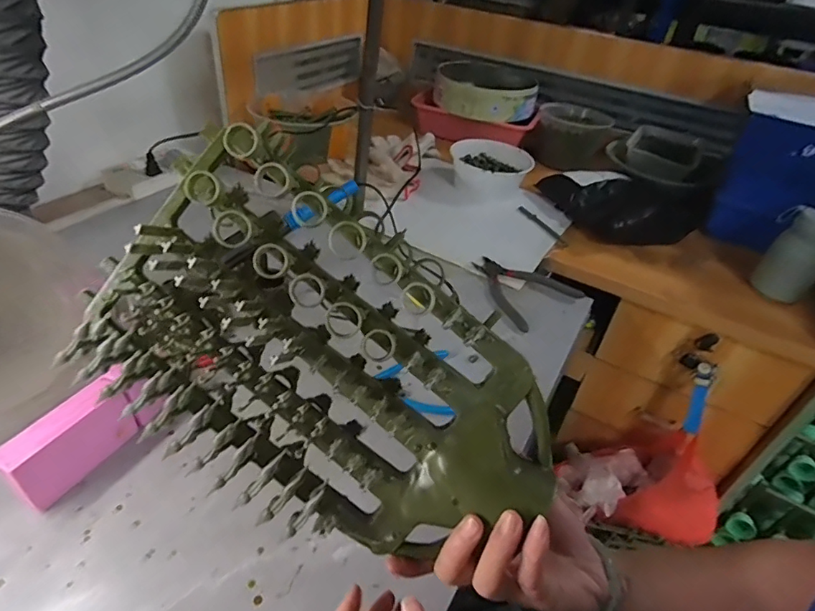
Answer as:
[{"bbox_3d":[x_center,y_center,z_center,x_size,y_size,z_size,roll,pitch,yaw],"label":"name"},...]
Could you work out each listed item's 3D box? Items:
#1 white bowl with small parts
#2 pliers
[{"bbox_3d":[0.172,-0.273,1.000,0.153,0.064,0.160,5,38,-4],"label":"white bowl with small parts"},{"bbox_3d":[0.171,-0.032,0.786,0.137,0.015,0.160,-24,48,-34],"label":"pliers"}]

